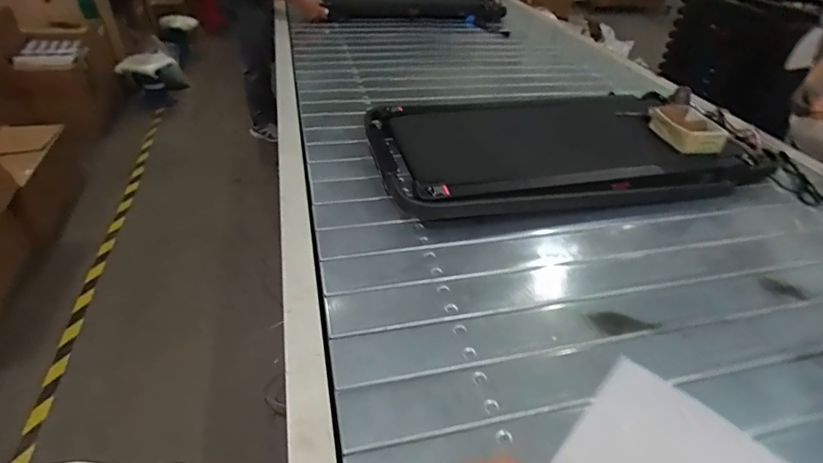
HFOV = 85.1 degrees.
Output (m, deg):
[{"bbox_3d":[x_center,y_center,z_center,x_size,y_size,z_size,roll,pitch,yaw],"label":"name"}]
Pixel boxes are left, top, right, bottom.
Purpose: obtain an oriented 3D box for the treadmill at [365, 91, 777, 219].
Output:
[{"bbox_3d":[0.404,-0.246,1.287,0.989,0.130,0.506,-6,38,-15],"label":"treadmill"}]

